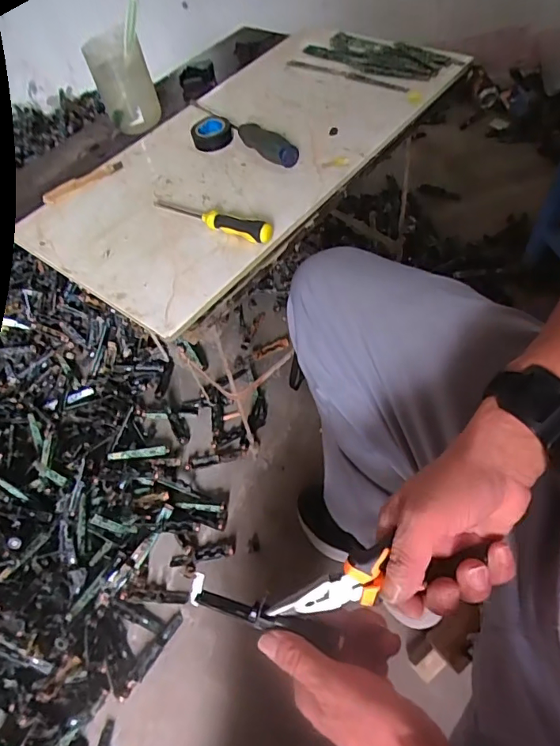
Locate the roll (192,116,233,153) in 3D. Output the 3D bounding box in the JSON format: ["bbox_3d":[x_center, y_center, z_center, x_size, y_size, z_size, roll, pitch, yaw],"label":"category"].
[{"bbox_3d":[-0.089,-0.315,0.646,0.052,0.026,0.052,-4,55,6],"label":"roll"}]

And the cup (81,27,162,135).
[{"bbox_3d":[-0.216,-0.403,0.681,0.080,0.103,0.083,-16,55,-3],"label":"cup"}]

